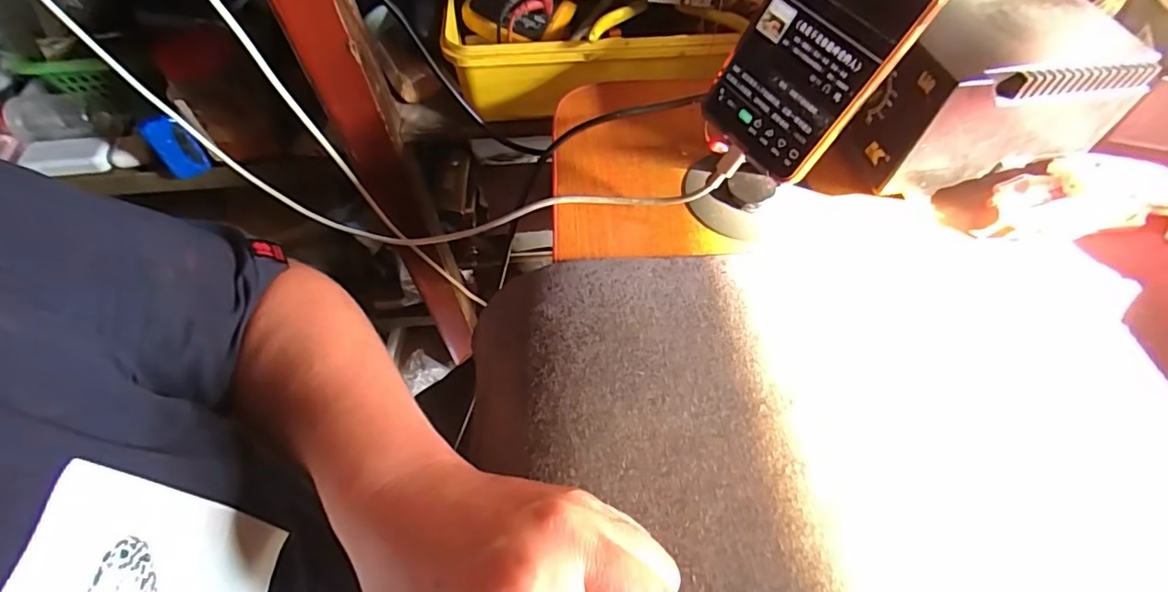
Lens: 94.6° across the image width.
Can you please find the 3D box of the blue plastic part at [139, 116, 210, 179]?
[{"bbox_3d":[-0.434,-0.157,0.573,0.037,0.068,0.018,-39,65,-21],"label":"blue plastic part"}]

